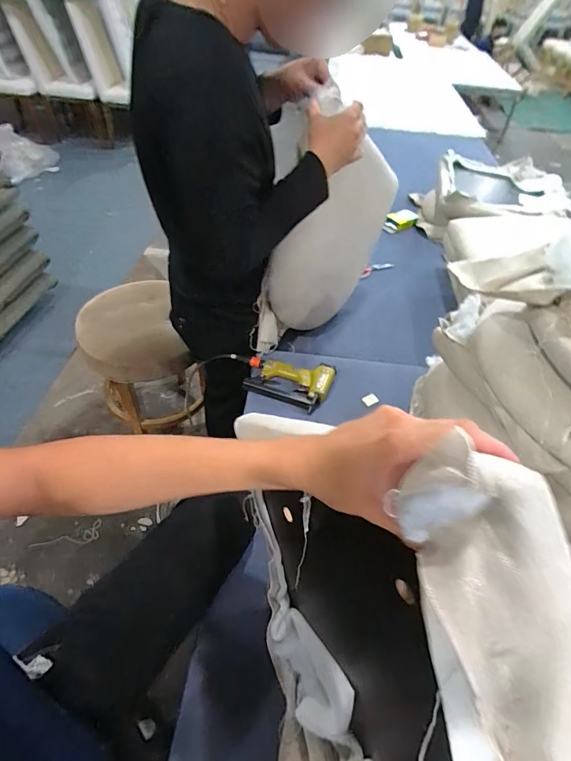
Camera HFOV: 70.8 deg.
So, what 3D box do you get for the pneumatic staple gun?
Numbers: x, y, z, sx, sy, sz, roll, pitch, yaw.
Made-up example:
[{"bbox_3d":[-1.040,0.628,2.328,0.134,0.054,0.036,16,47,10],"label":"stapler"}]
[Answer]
[{"bbox_3d":[0.005,-0.002,0.967,0.208,0.045,0.119,16,49,10],"label":"pneumatic staple gun"}]

